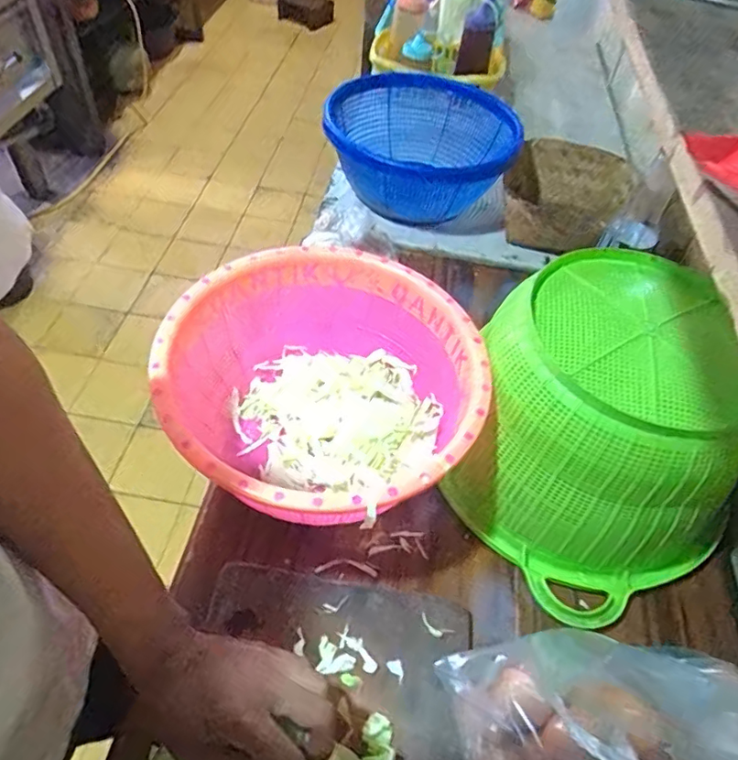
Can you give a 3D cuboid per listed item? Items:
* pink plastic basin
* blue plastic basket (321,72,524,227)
[{"bbox_3d":[-0.049,0.016,0.583,0.300,0.149,0.299,3,51,-4],"label":"pink plastic basin"},{"bbox_3d":[0.066,-0.381,0.899,0.264,0.118,0.266,3,51,-4],"label":"blue plastic basket"}]

